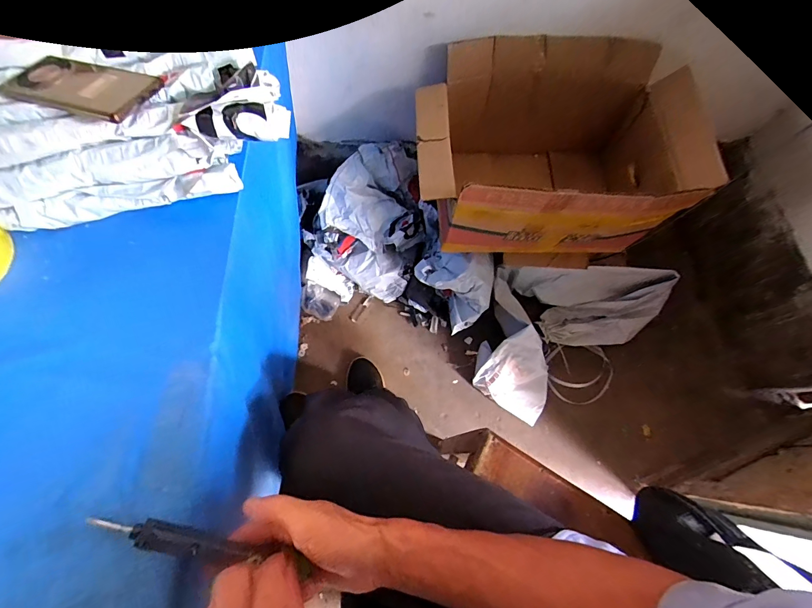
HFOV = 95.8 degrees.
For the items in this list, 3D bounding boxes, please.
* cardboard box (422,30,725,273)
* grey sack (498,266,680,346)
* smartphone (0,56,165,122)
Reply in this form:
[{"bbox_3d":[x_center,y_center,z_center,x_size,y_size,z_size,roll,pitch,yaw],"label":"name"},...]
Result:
[{"bbox_3d":[0.290,-0.306,0.821,0.540,0.348,0.428,-2,68,-3],"label":"cardboard box"},{"bbox_3d":[0.477,0.006,1.015,0.465,0.182,0.174,9,68,2],"label":"grey sack"},{"bbox_3d":[-0.357,-0.239,0.397,0.175,0.013,0.072,18,68,12],"label":"smartphone"}]

